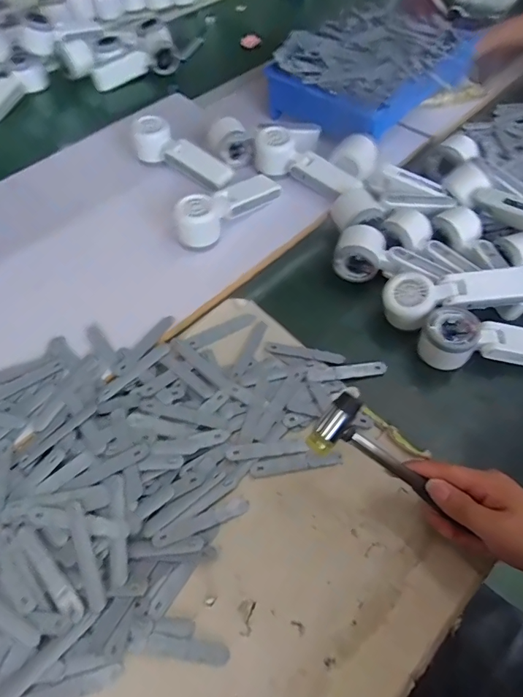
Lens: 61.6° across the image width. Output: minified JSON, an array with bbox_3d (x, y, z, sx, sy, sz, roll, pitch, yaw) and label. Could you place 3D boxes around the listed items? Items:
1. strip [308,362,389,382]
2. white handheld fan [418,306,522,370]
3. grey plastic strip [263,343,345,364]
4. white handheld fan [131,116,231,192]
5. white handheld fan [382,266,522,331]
[{"bbox_3d":[0.101,0.027,0.517,0.093,0.007,0.019,-8,58,-3],"label":"strip"},{"bbox_3d":[0.269,-0.003,0.508,0.164,0.057,0.056,6,58,5],"label":"white handheld fan"},{"bbox_3d":[0.053,0.005,0.529,0.095,0.004,0.016,10,59,8],"label":"grey plastic strip"},{"bbox_3d":[-0.118,-0.287,0.659,0.161,0.049,0.051,29,62,1],"label":"white handheld fan"},{"bbox_3d":[0.231,-0.062,0.526,0.165,0.054,0.047,-3,58,-1],"label":"white handheld fan"}]

